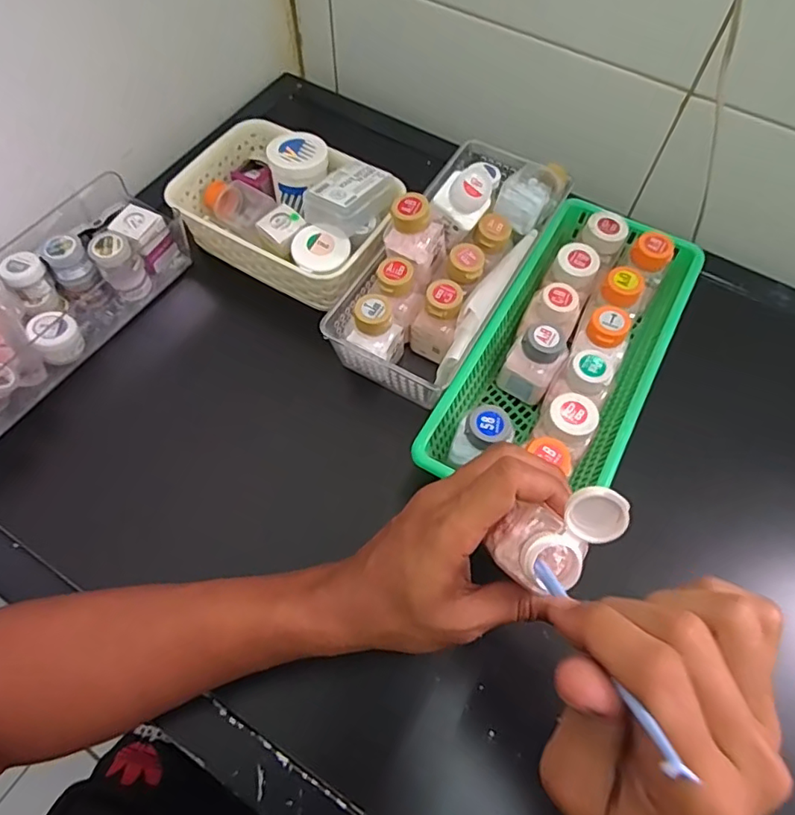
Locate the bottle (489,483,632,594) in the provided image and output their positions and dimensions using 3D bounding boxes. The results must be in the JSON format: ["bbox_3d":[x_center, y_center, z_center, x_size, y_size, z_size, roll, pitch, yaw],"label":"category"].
[{"bbox_3d":[0.080,0.064,0.277,0.051,0.055,0.042,-41,70,-19],"label":"bottle"}]

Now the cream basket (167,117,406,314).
[{"bbox_3d":[-0.095,-0.185,0.516,0.207,0.080,0.142,28,66,13],"label":"cream basket"}]

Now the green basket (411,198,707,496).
[{"bbox_3d":[0.139,-0.043,0.444,0.128,0.073,0.276,28,66,13],"label":"green basket"}]

